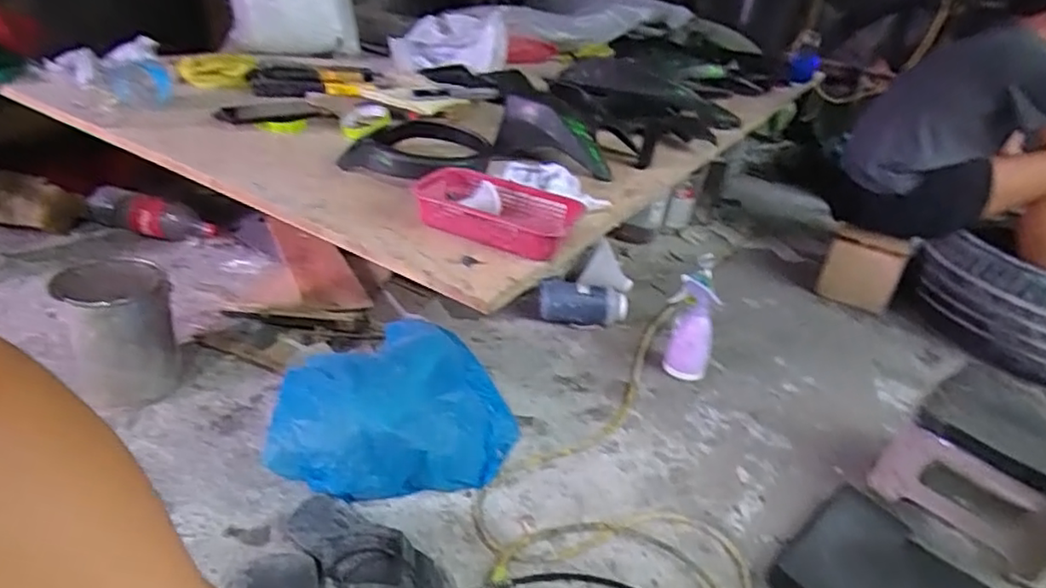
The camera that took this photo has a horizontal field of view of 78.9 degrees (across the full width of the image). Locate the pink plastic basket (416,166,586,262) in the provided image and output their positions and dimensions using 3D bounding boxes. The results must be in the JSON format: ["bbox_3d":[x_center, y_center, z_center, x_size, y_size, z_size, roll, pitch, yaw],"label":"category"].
[{"bbox_3d":[-0.035,-0.118,0.906,0.238,0.056,0.133,16,29,16],"label":"pink plastic basket"}]

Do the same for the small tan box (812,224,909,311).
[{"bbox_3d":[0.928,-0.068,1.745,0.184,0.188,0.114,22,31,25],"label":"small tan box"}]

